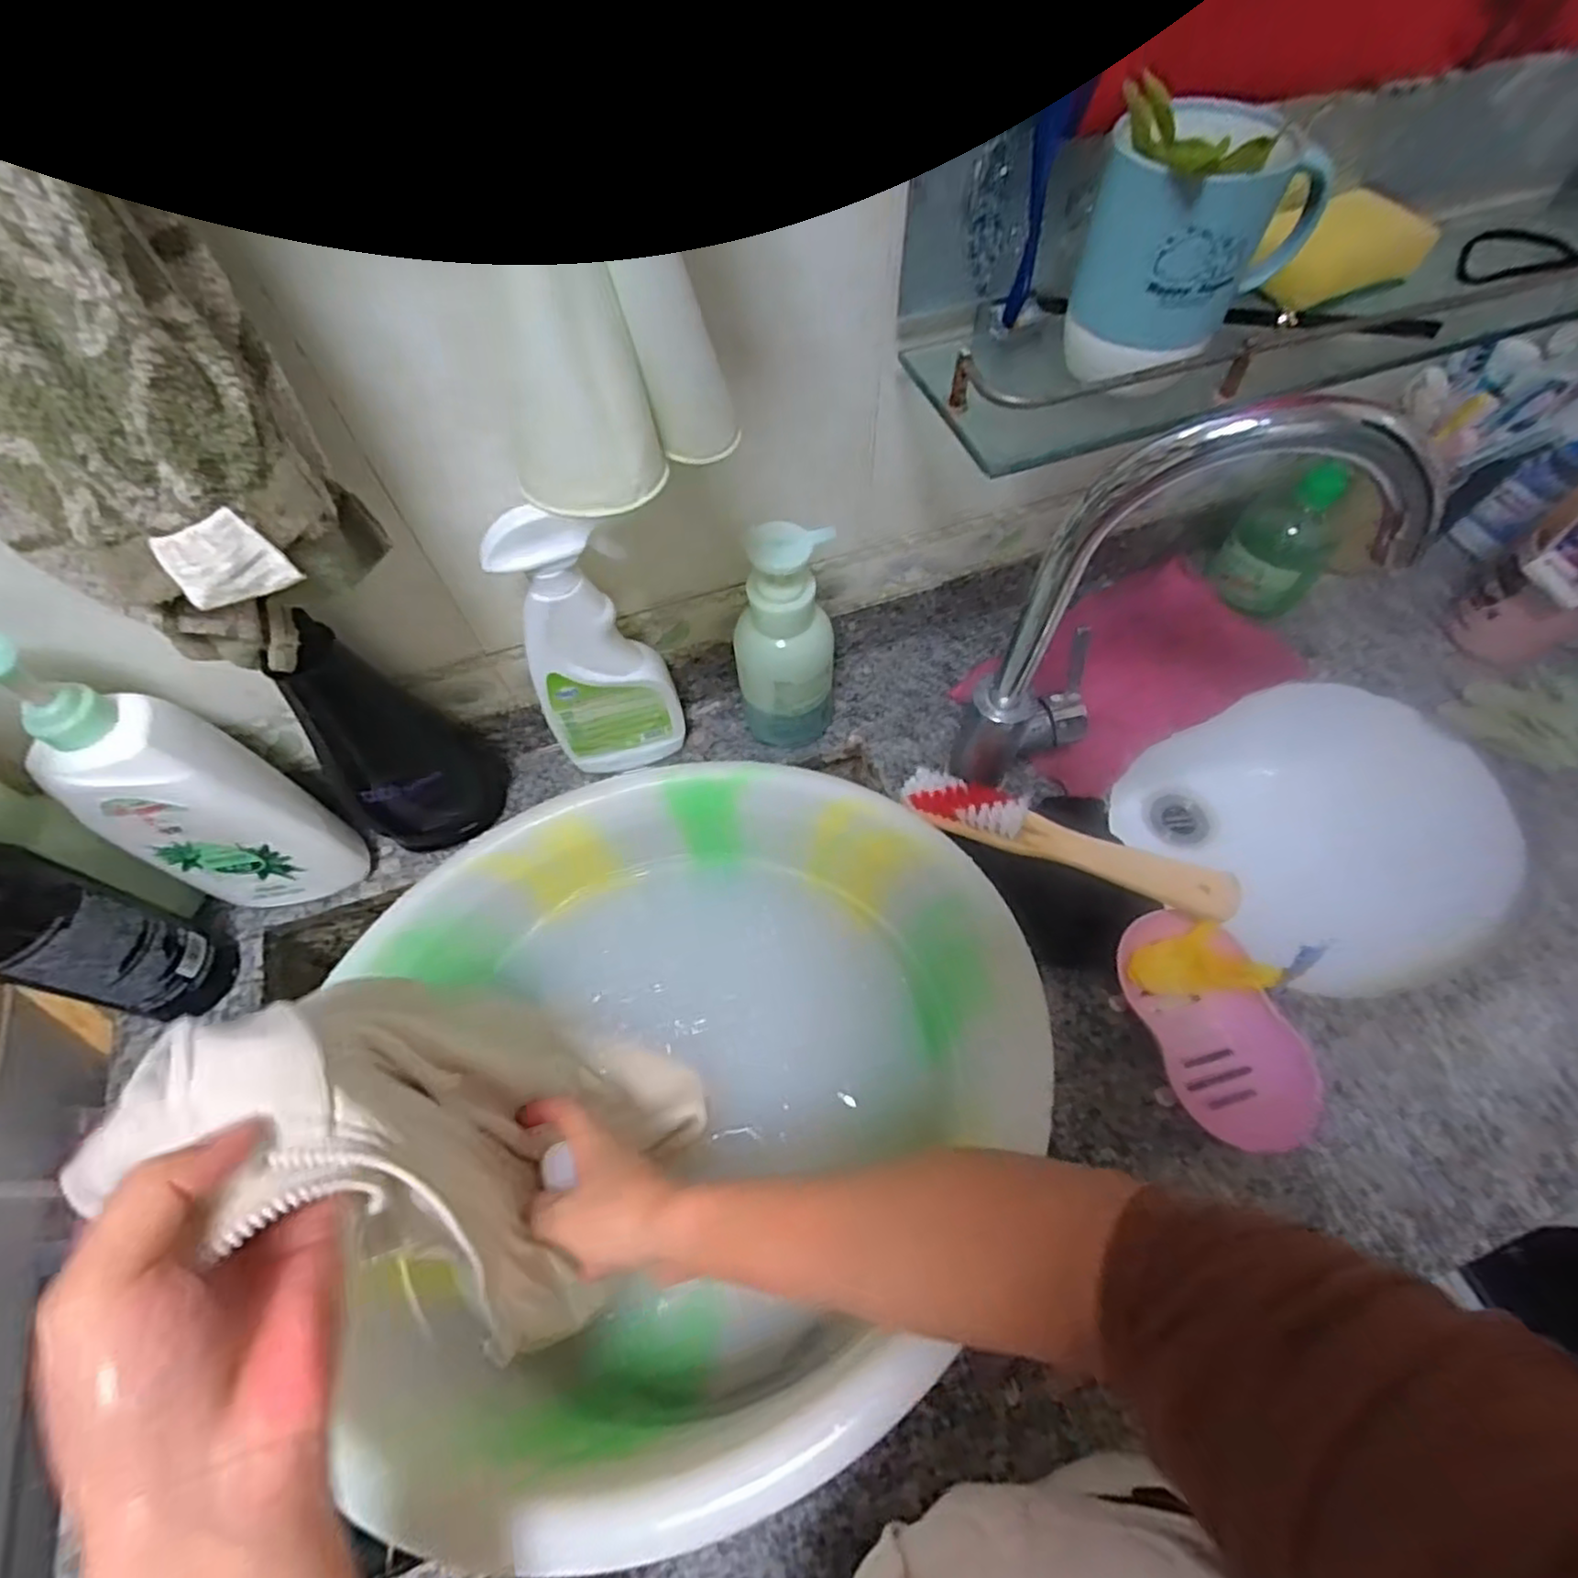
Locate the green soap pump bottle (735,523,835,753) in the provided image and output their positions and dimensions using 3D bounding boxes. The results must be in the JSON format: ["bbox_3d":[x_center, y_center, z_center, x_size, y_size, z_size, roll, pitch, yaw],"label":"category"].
[{"bbox_3d":[-0.003,-0.099,0.543,0.072,0.200,0.062,-4,61,0],"label":"green soap pump bottle"}]

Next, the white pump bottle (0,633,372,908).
[{"bbox_3d":[-0.376,0.001,0.450,0.081,0.251,0.057,-5,61,-1],"label":"white pump bottle"}]

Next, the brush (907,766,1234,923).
[{"bbox_3d":[0.192,0.036,0.519,0.231,0.029,0.033,22,63,28],"label":"brush"}]

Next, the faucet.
[{"bbox_3d":[0.218,-0.102,0.446,0.188,0.281,0.065,0,61,2],"label":"faucet"}]

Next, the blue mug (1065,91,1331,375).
[{"bbox_3d":[0.197,-0.267,0.352,0.098,0.105,0.070,-31,64,-14],"label":"blue mug"}]

